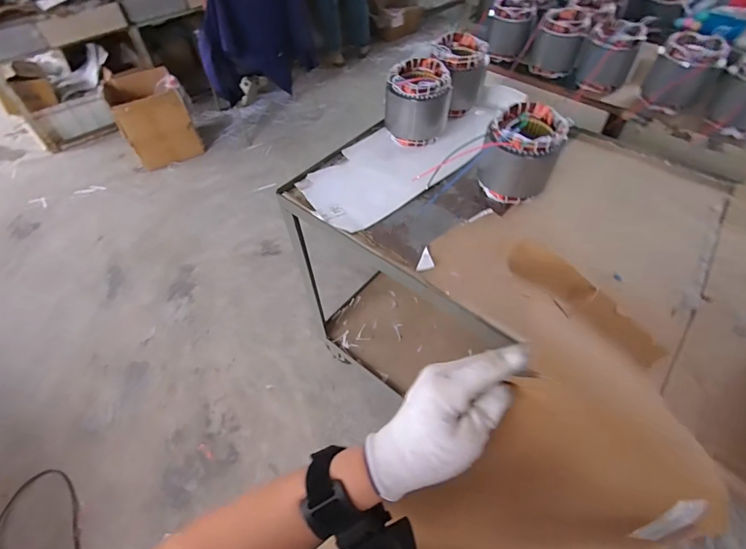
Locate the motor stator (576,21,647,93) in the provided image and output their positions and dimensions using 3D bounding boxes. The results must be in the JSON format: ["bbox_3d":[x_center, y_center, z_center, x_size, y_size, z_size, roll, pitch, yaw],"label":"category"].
[{"bbox_3d":[0.743,-0.692,1.198,0.151,0.150,0.162,16,54,15],"label":"motor stator"}]

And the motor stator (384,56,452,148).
[{"bbox_3d":[0.112,-0.427,0.955,0.157,0.156,0.134,5,52,6],"label":"motor stator"}]

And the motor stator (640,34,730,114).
[{"bbox_3d":[0.903,-0.589,1.116,0.164,0.160,0.146,30,59,24],"label":"motor stator"}]

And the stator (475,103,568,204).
[{"bbox_3d":[0.311,-0.256,0.817,0.150,0.175,0.132,13,53,12],"label":"stator"}]

